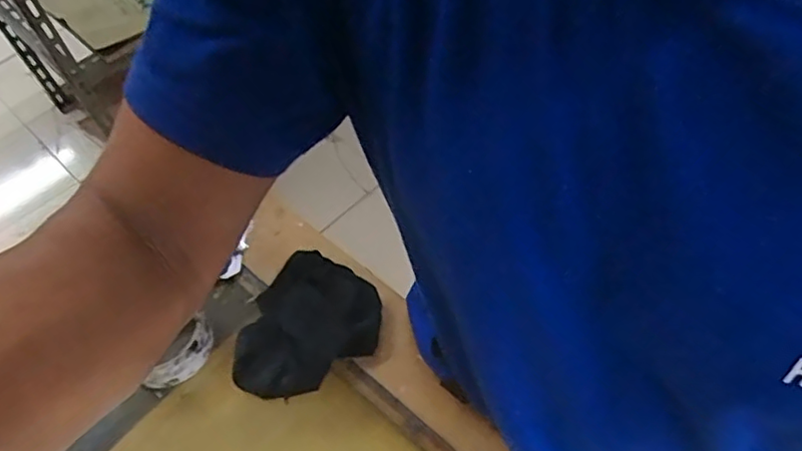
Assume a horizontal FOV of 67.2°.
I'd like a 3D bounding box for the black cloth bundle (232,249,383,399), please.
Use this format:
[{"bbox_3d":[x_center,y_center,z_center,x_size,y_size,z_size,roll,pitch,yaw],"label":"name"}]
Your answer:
[{"bbox_3d":[-0.083,0.099,0.549,0.109,0.049,0.135,25,59,15],"label":"black cloth bundle"}]

